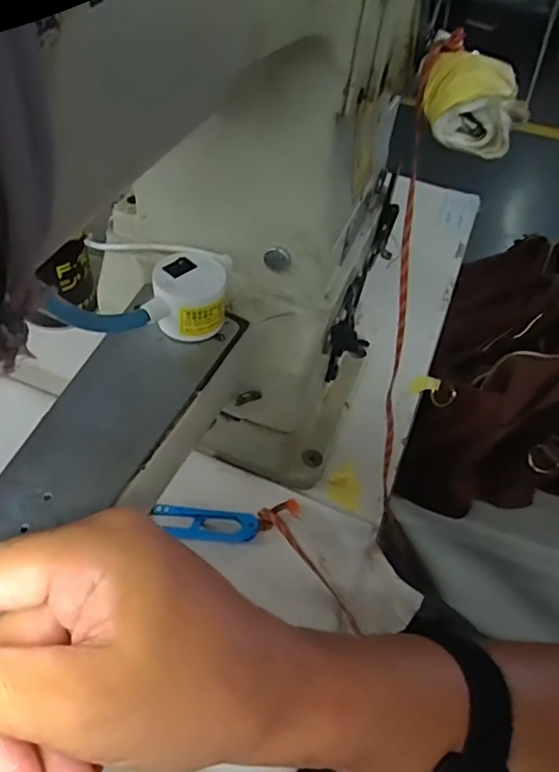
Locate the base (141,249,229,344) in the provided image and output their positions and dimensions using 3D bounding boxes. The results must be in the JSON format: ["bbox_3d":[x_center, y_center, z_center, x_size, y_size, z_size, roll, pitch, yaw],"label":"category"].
[{"bbox_3d":[-0.048,-0.045,0.295,0.038,0.034,0.034,-2,51,-6],"label":"base"}]

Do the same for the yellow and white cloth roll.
[{"bbox_3d":[0.081,-0.119,0.238,0.042,0.026,0.034,18,52,10],"label":"yellow and white cloth roll"}]

